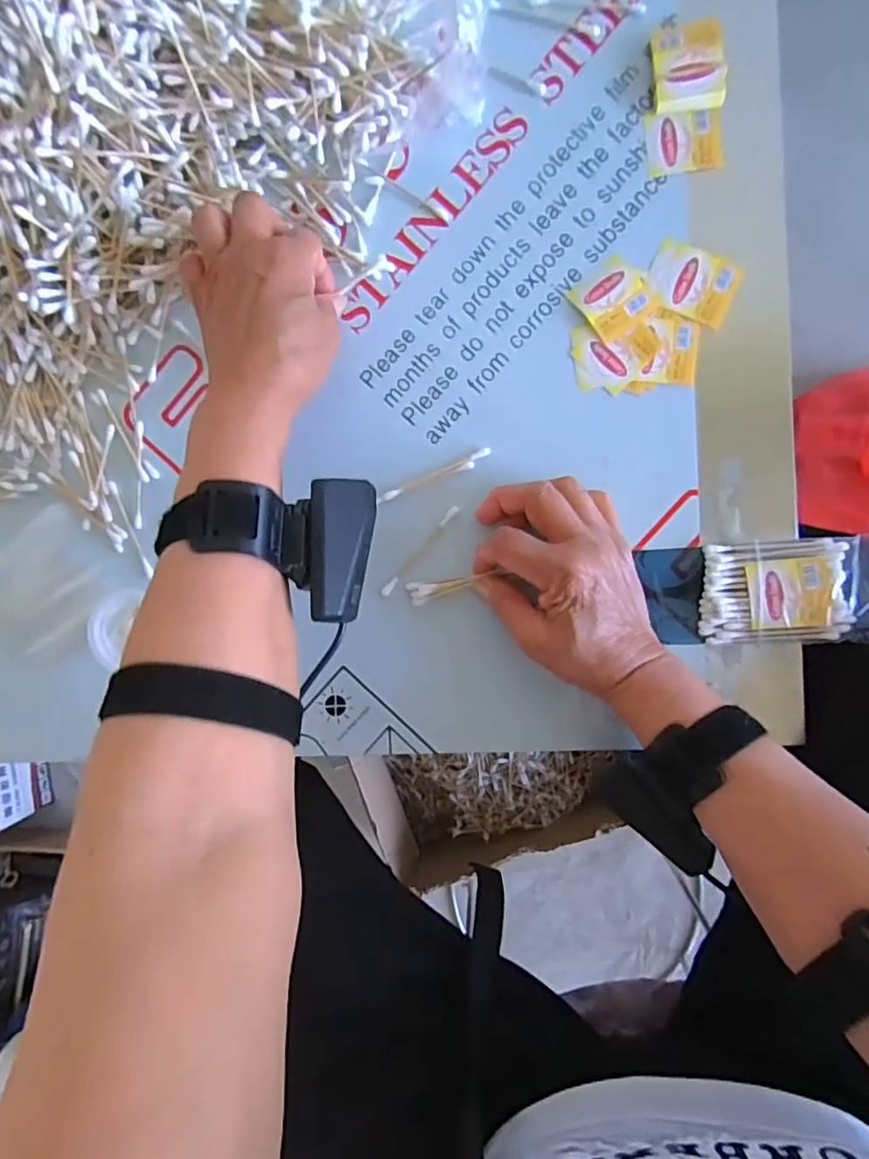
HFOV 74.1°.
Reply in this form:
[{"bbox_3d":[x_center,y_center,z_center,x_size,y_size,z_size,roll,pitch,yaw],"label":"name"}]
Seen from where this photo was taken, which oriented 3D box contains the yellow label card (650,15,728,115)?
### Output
[{"bbox_3d":[0.153,-0.309,0.347,0.041,0.011,0.049,-6,92,5],"label":"yellow label card"}]

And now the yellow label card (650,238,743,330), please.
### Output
[{"bbox_3d":[0.157,-0.181,0.351,0.051,0.004,0.040,23,94,3],"label":"yellow label card"}]

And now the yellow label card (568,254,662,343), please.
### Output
[{"bbox_3d":[0.111,-0.174,0.357,0.039,0.005,0.043,-37,89,5],"label":"yellow label card"}]

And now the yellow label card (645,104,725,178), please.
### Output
[{"bbox_3d":[0.153,-0.268,0.352,0.044,0.004,0.036,-5,92,5],"label":"yellow label card"}]

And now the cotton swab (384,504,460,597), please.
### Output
[{"bbox_3d":[-0.010,-0.018,0.370,0.006,0.004,0.073,41,95,2],"label":"cotton swab"}]

